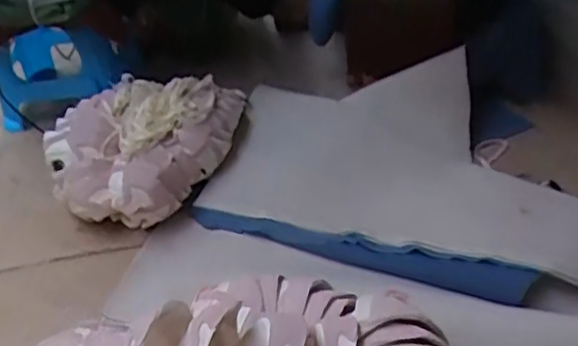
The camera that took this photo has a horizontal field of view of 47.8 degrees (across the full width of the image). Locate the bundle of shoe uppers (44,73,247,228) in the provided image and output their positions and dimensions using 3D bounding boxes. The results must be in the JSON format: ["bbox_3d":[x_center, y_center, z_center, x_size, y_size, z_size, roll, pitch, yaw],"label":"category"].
[{"bbox_3d":[-0.294,-0.066,1.302,0.306,0.128,0.376,7,38,18],"label":"bundle of shoe uppers"}]

